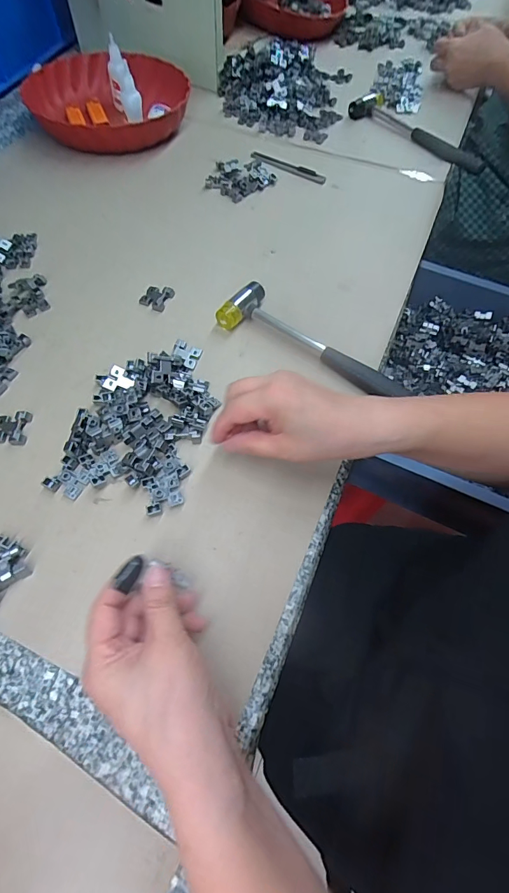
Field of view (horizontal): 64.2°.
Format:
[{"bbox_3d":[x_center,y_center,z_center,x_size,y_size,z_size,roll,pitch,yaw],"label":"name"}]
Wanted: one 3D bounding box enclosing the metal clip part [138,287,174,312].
[{"bbox_3d":[-0.113,-0.171,0.465,0.033,0.010,0.033,21,61,10],"label":"metal clip part"}]

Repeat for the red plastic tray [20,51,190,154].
[{"bbox_3d":[-0.235,-0.558,0.658,0.246,0.048,0.243,-26,64,-16],"label":"red plastic tray"}]

